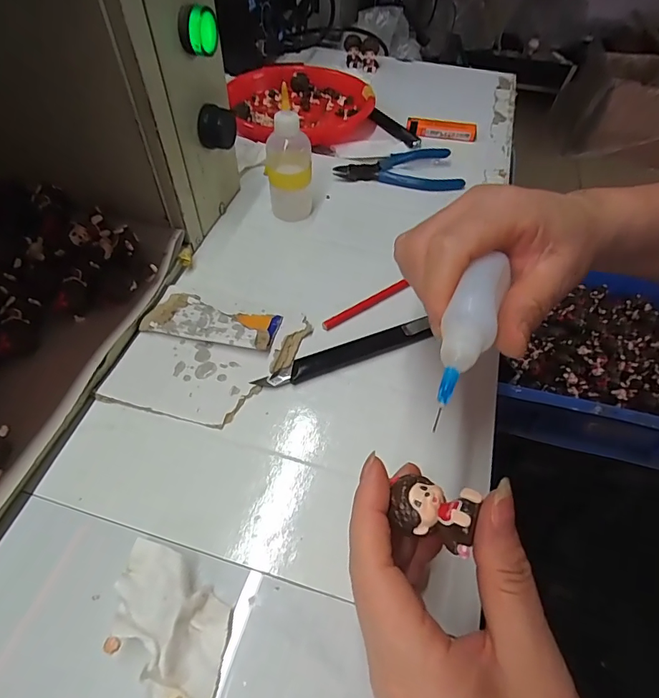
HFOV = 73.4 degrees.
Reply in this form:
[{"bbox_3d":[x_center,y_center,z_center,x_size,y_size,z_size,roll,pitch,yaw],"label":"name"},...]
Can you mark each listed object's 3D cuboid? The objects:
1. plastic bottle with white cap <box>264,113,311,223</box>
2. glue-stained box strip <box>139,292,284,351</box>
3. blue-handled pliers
[{"bbox_3d":[-0.034,-0.158,0.383,0.039,0.090,0.032,0,53,-5],"label":"plastic bottle with white cap"},{"bbox_3d":[-0.084,-0.022,0.320,0.094,0.011,0.039,13,53,5],"label":"glue-stained box strip"},{"bbox_3d":[0.073,-0.191,0.462,0.127,0.015,0.071,9,53,2],"label":"blue-handled pliers"}]

